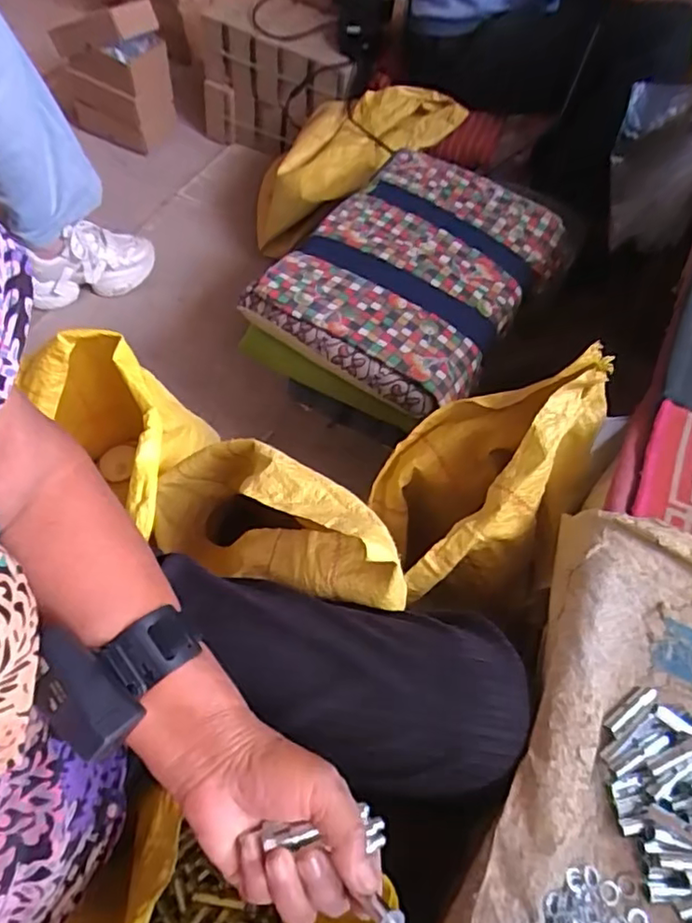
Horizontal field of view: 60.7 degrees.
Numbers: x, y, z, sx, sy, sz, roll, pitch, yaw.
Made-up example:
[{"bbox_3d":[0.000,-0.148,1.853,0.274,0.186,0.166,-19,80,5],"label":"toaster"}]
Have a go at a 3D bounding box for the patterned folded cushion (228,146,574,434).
[{"bbox_3d":[0.099,-0.260,0.853,0.305,0.099,0.425,33,62,12],"label":"patterned folded cushion"}]

